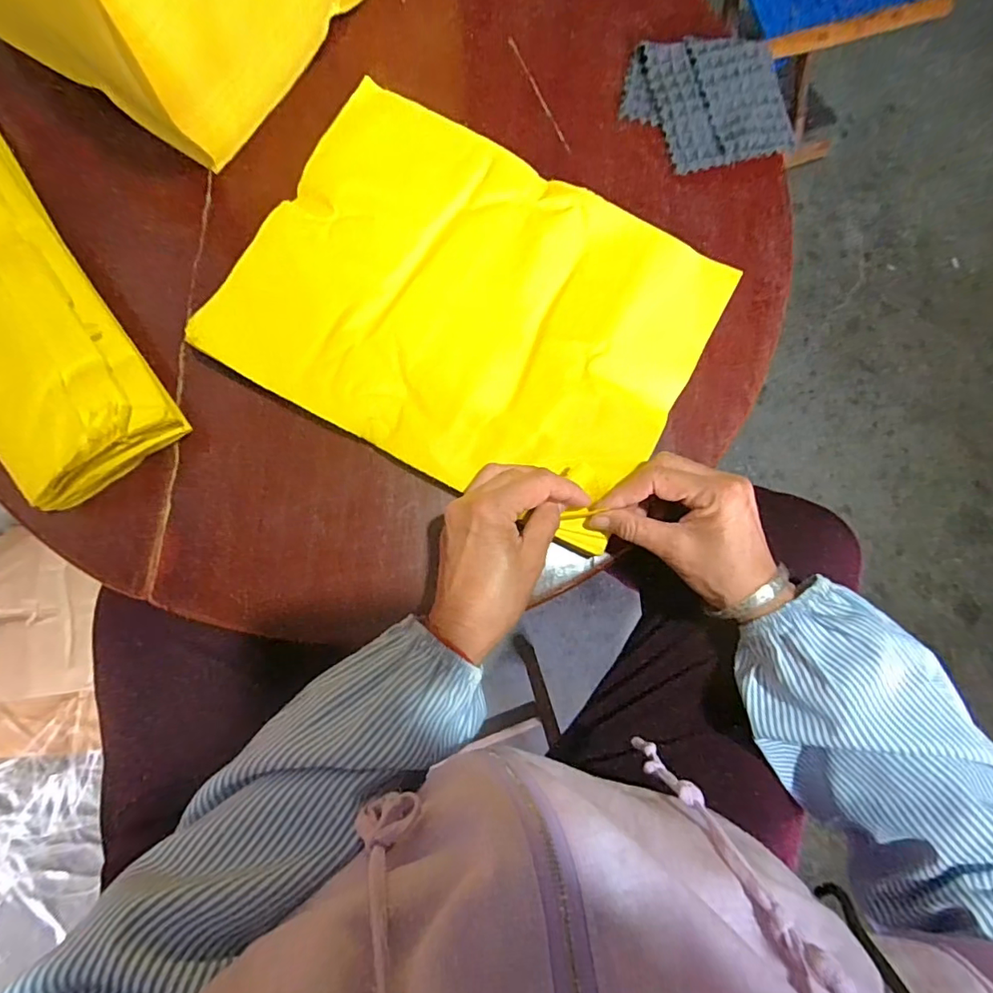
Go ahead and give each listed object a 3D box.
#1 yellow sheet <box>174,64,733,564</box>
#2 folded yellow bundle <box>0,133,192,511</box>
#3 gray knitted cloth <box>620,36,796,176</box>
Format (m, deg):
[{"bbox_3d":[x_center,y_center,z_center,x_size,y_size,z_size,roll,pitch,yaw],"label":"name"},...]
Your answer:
[{"bbox_3d":[-0.016,-0.149,0.407,0.342,0.018,0.261,28,81,0],"label":"yellow sheet"},{"bbox_3d":[-0.376,-0.167,0.381,0.112,0.057,0.357,-35,86,-8],"label":"folded yellow bundle"},{"bbox_3d":[0.190,-0.356,0.463,0.138,0.020,0.119,-11,83,-6],"label":"gray knitted cloth"}]

